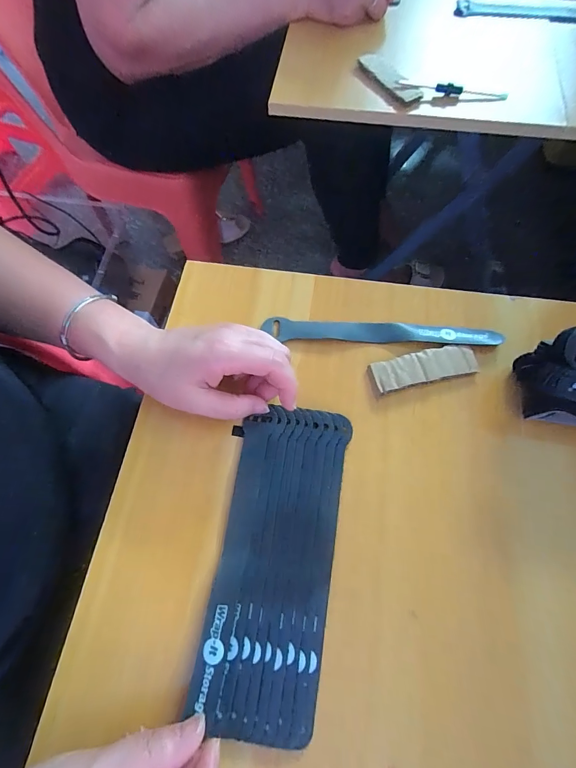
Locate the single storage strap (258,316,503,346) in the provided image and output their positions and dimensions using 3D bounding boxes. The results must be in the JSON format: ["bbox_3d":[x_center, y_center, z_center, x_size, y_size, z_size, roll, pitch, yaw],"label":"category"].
[{"bbox_3d":[0.081,-0.045,0.316,0.202,0.005,0.019,2,71,1],"label":"single storage strap"}]

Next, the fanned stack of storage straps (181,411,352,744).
[{"bbox_3d":[-0.008,0.113,0.247,0.077,0.017,0.196,9,67,2],"label":"fanned stack of storage straps"}]

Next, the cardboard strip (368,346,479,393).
[{"bbox_3d":[0.112,-0.014,0.298,0.089,0.008,0.027,-13,69,-4],"label":"cardboard strip"}]

